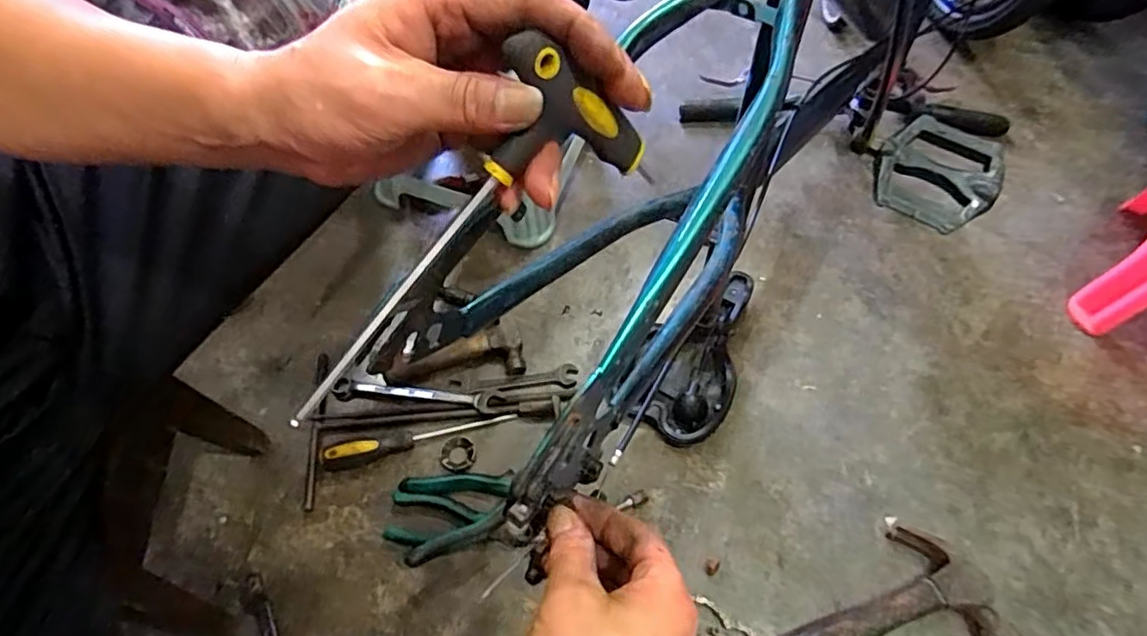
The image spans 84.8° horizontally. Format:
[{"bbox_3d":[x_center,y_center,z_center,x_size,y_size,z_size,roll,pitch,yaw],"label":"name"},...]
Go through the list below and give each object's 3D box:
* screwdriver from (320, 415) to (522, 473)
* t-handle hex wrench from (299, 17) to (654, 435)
[{"bbox_3d":[-0.182,0.139,0.736,0.225,0.033,0.029,-11,59,-6],"label":"screwdriver"},{"bbox_3d":[-0.061,-0.023,0.294,0.212,0.072,0.036,-47,65,10],"label":"t-handle hex wrench"}]

